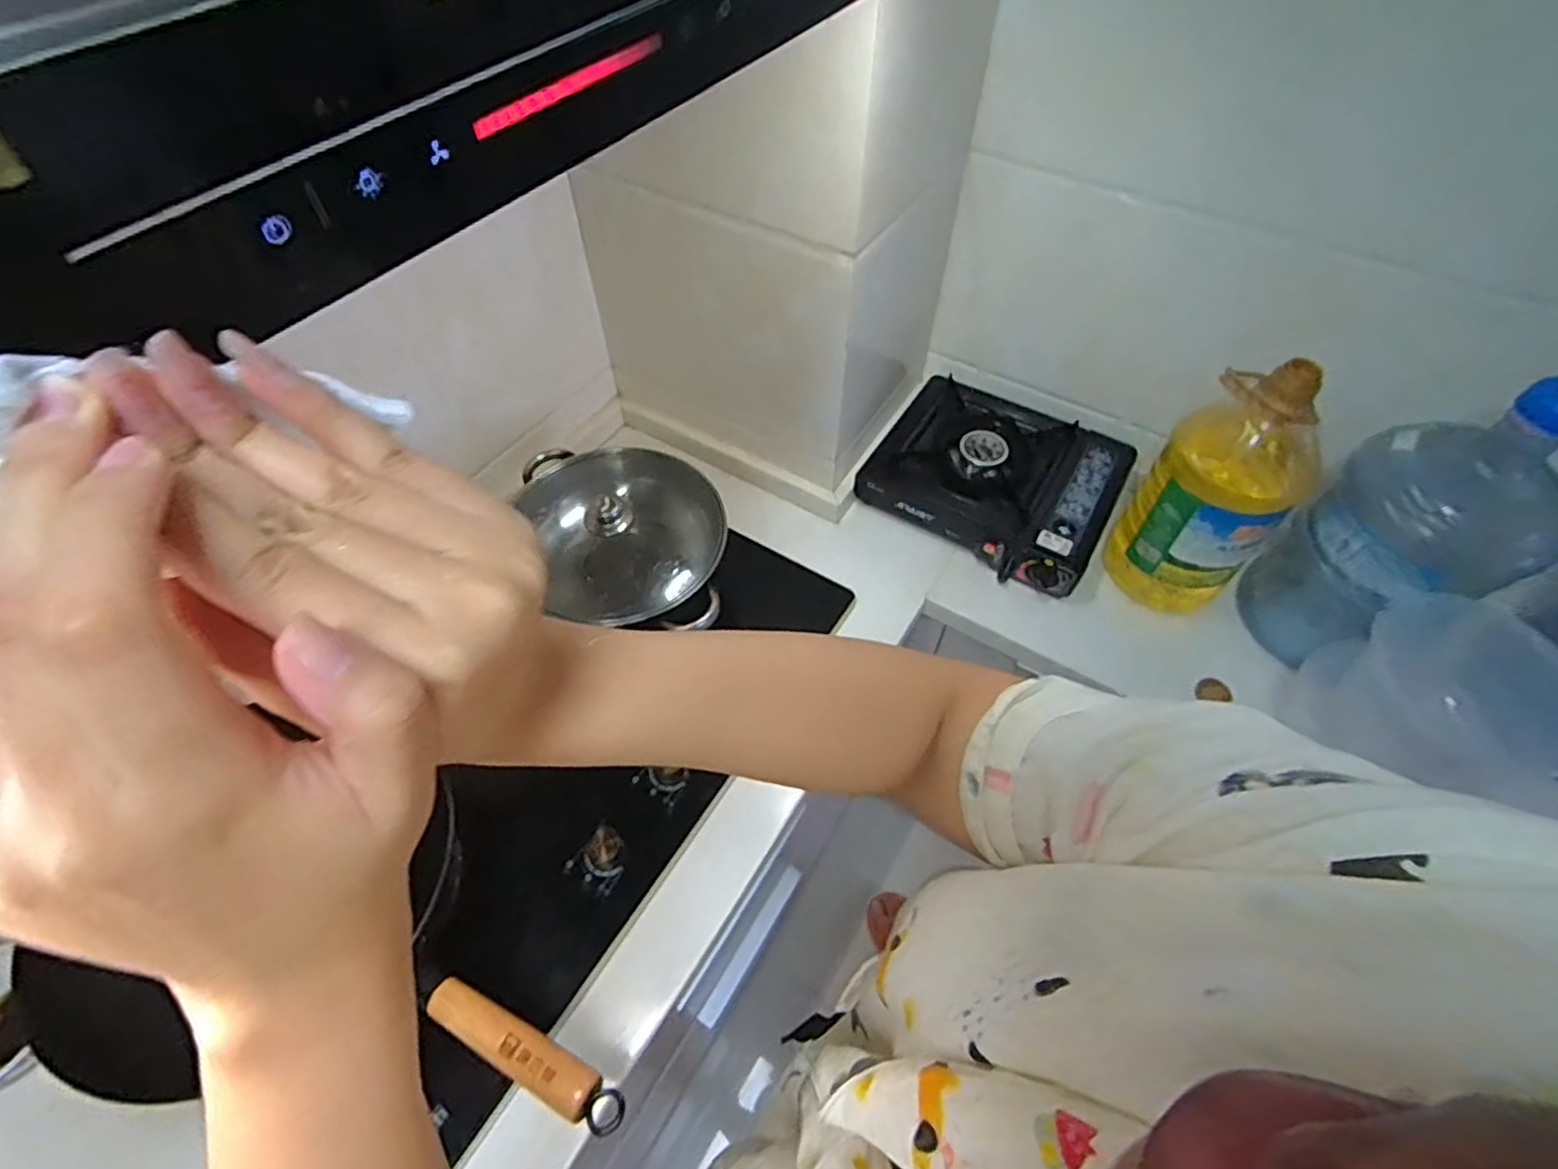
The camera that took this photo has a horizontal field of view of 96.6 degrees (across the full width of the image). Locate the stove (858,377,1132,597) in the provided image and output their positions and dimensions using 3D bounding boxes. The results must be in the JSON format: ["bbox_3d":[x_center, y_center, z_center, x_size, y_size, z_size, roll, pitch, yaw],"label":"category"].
[{"bbox_3d":[0.294,-0.147,0.952,0.312,0.087,0.217,28,59,19],"label":"stove"}]

